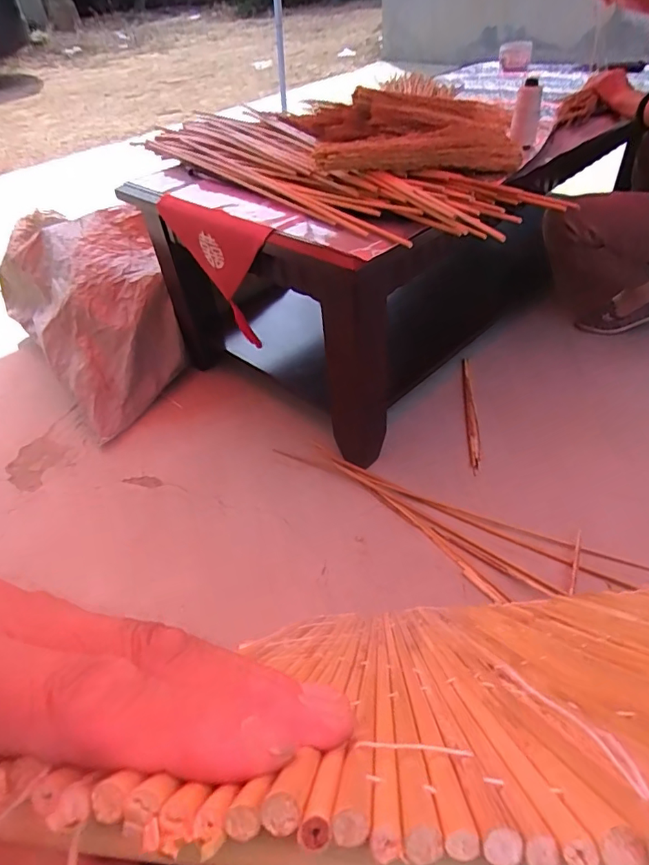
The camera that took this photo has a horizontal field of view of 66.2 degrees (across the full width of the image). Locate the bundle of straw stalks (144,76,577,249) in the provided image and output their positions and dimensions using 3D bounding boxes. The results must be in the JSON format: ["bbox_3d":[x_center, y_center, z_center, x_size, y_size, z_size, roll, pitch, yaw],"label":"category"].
[{"bbox_3d":[0.004,-0.563,0.968,0.343,0.120,0.902,-35,51,-27],"label":"bundle of straw stalks"}]

